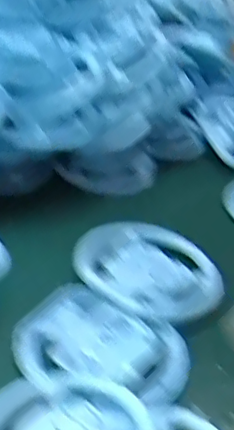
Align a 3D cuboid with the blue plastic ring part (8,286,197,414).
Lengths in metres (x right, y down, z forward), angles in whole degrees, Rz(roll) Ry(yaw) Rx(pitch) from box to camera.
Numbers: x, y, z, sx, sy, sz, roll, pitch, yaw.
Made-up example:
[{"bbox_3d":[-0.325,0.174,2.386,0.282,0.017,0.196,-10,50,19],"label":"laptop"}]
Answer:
[{"bbox_3d":[-0.009,0.089,0.399,0.113,0.011,0.087,19,37,16],"label":"blue plastic ring part"}]

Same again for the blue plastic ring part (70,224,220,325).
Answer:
[{"bbox_3d":[0.023,0.040,0.460,0.110,0.012,0.085,24,39,22],"label":"blue plastic ring part"}]

